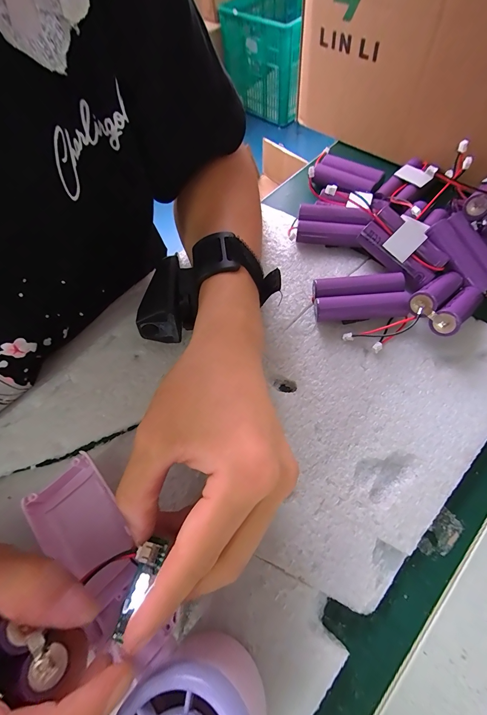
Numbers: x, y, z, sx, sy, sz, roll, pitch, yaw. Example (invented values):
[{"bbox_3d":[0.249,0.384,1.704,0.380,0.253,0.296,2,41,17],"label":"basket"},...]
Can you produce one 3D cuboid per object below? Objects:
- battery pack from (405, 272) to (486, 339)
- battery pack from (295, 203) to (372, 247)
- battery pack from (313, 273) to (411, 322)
[{"bbox_3d":[0.151,-0.042,0.220,0.072,0.018,0.035,-29,66,-35],"label":"battery pack"},{"bbox_3d":[0.077,-0.118,0.267,0.058,0.017,0.033,9,110,11],"label":"battery pack"},{"bbox_3d":[0.087,-0.045,0.230,0.064,0.022,0.032,0,62,5],"label":"battery pack"}]

